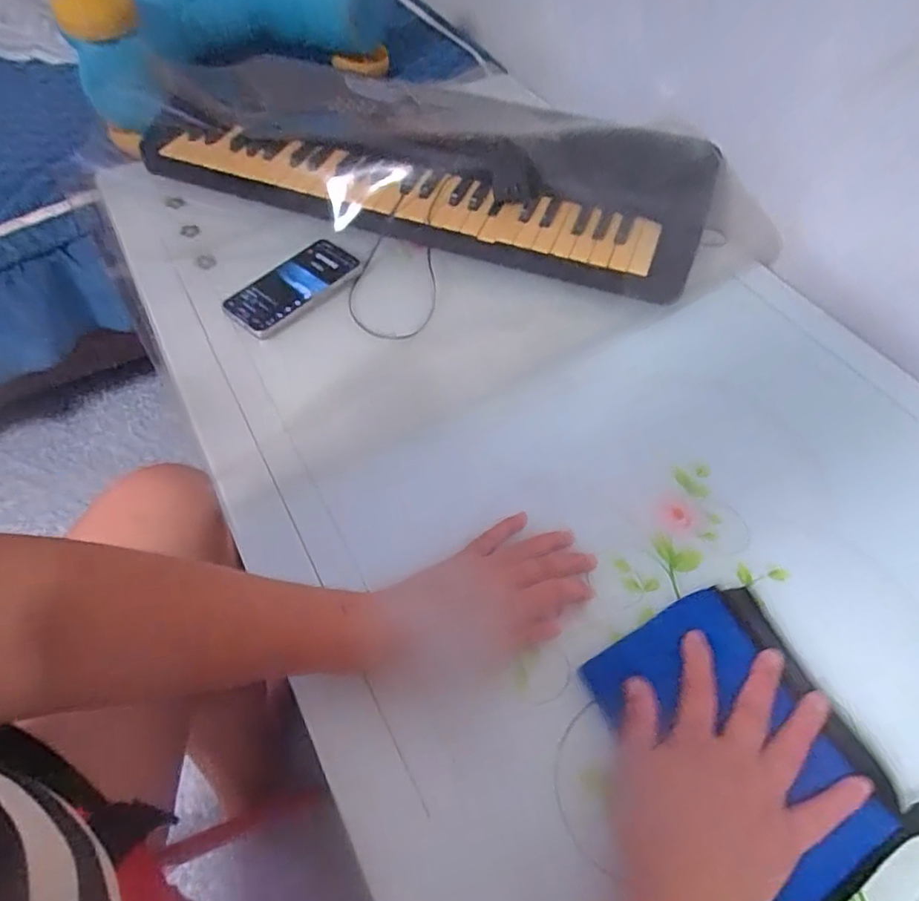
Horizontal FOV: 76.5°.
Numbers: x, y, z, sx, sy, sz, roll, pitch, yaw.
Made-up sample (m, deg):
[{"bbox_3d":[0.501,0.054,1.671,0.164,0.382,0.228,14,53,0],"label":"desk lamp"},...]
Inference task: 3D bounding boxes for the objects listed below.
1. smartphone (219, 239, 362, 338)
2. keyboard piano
[{"bbox_3d":[-0.194,-0.192,0.675,0.076,0.012,0.156,32,60,19],"label":"smartphone"},{"bbox_3d":[-0.064,-0.368,0.754,0.749,0.082,0.216,18,57,11],"label":"keyboard piano"}]

